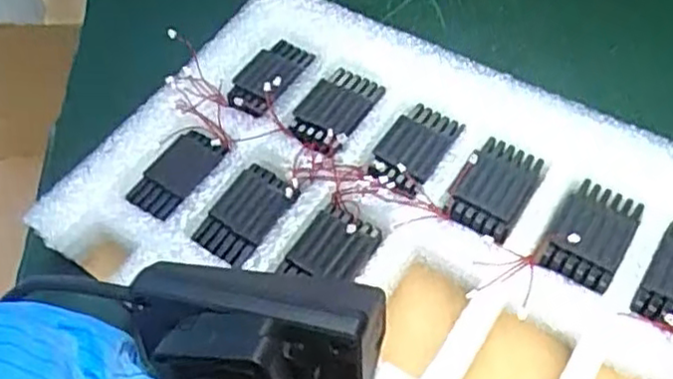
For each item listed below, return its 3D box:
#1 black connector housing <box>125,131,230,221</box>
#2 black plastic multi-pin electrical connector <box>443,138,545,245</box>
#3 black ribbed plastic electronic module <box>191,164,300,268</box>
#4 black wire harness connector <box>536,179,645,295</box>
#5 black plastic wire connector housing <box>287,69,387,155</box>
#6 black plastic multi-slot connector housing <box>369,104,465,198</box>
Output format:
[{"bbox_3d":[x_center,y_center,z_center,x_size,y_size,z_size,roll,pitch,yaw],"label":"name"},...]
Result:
[{"bbox_3d":[-0.059,-0.006,0.257,0.022,0.010,0.037,33,61,21],"label":"black connector housing"},{"bbox_3d":[0.057,-0.001,0.244,0.027,0.004,0.041,30,57,17],"label":"black plastic multi-pin electrical connector"},{"bbox_3d":[-0.031,0.008,0.246,0.025,0.011,0.037,32,60,21],"label":"black ribbed plastic electronic module"},{"bbox_3d":[0.086,0.015,0.233,0.024,0.004,0.041,28,56,16],"label":"black wire harness connector"},{"bbox_3d":[-0.001,-0.033,0.268,0.026,0.004,0.042,24,58,16],"label":"black plastic wire connector housing"},{"bbox_3d":[0.029,-0.016,0.256,0.022,0.004,0.042,29,57,16],"label":"black plastic multi-slot connector housing"}]

